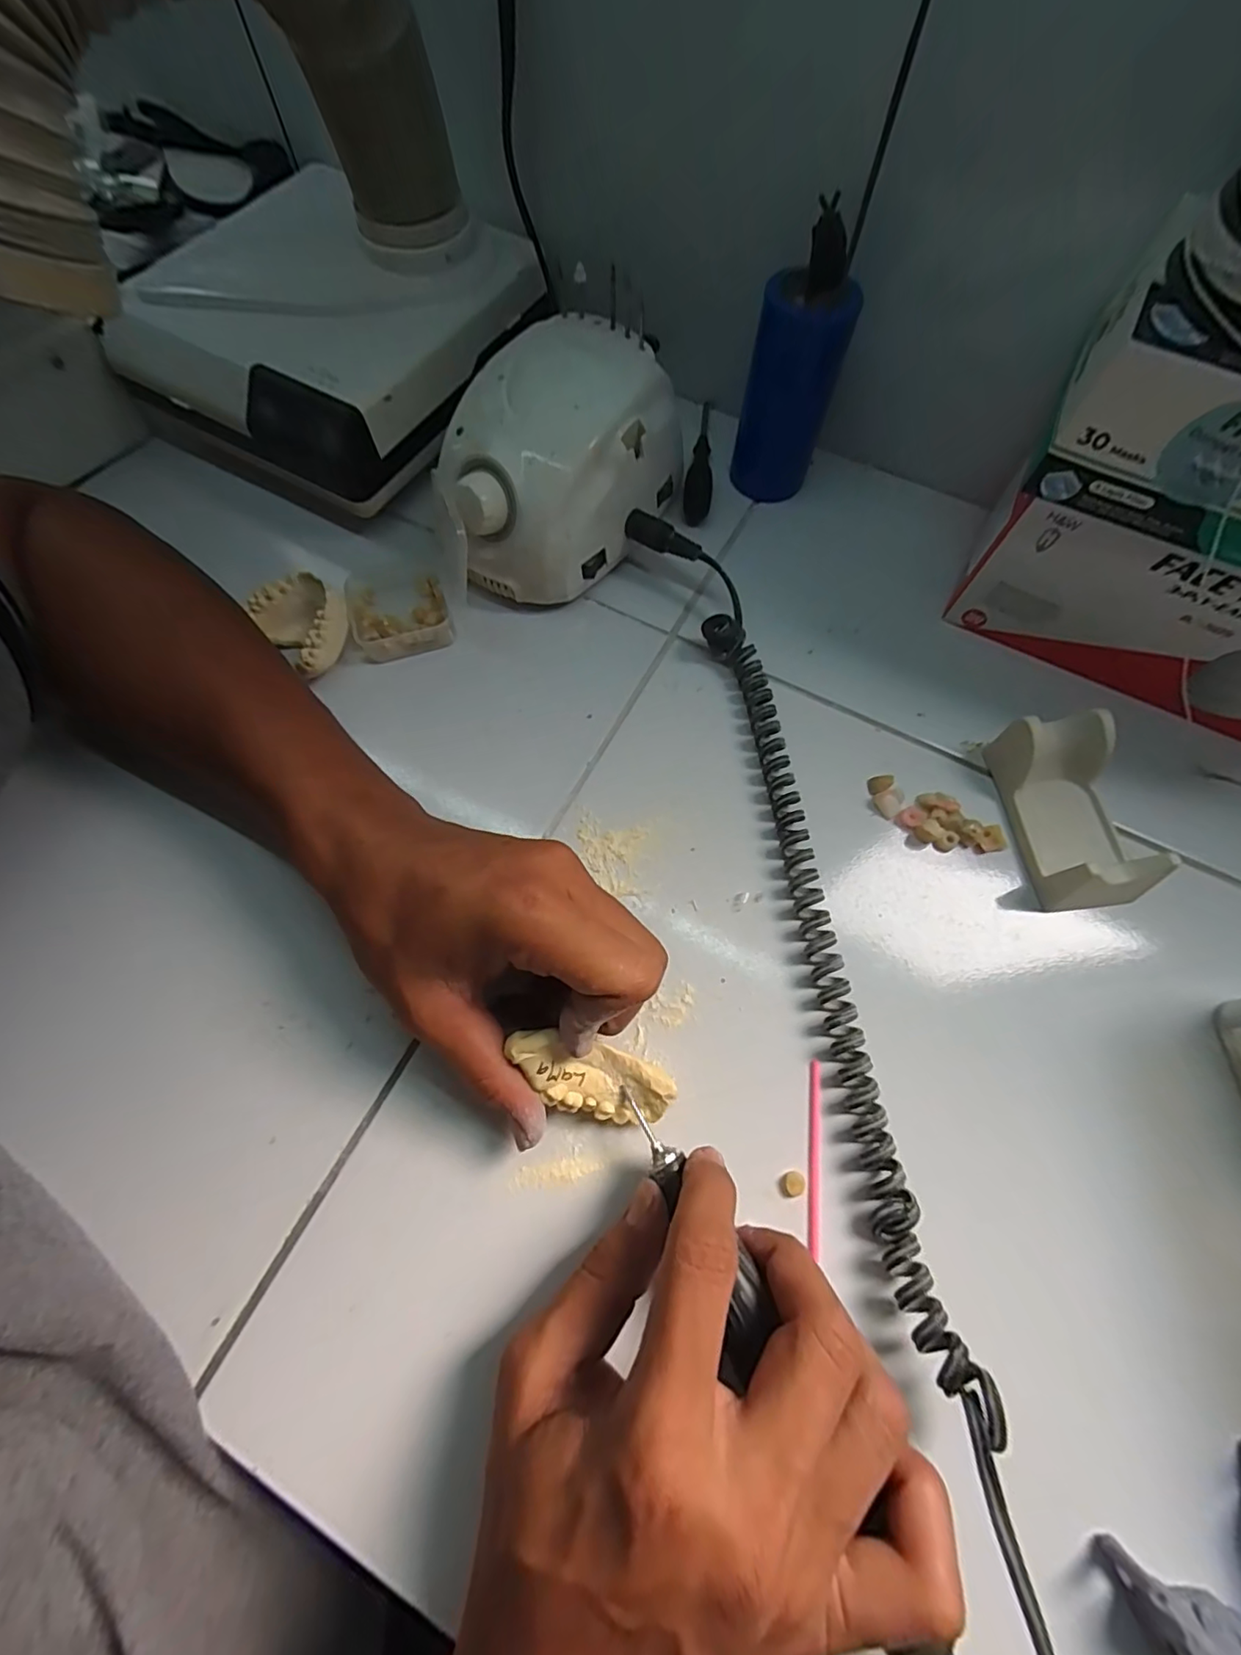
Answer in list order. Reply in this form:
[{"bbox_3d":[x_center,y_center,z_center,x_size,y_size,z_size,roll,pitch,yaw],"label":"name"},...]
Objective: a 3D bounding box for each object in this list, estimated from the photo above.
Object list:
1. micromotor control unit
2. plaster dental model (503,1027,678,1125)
[{"bbox_3d":[-0.037,-0.199,0.322,0.101,0.081,0.136,28,72,10],"label":"micromotor control unit"},{"bbox_3d":[-0.012,0.101,0.227,0.068,0.016,0.027,27,69,-19],"label":"plaster dental model"}]

